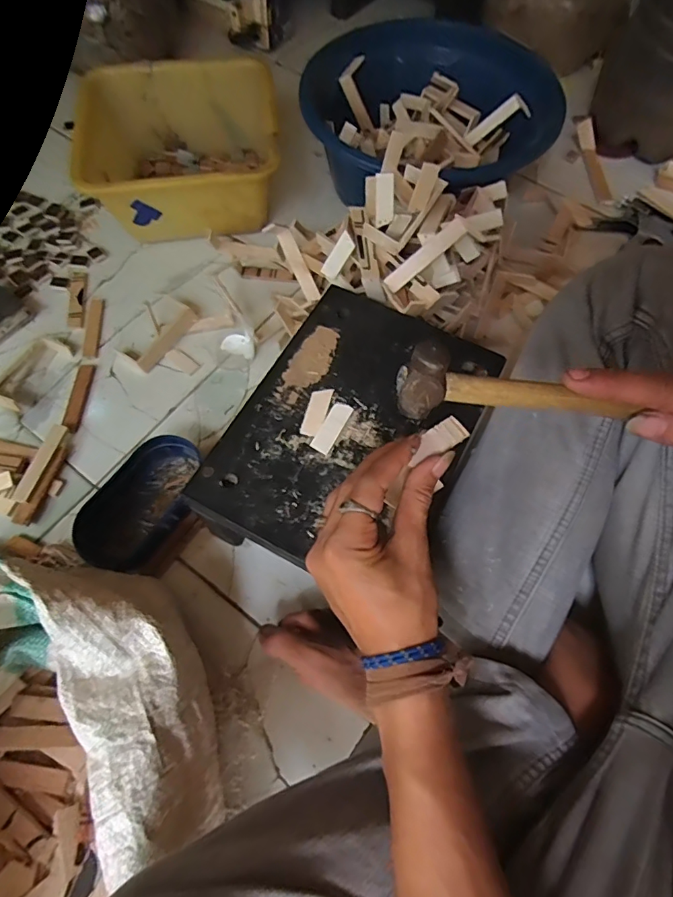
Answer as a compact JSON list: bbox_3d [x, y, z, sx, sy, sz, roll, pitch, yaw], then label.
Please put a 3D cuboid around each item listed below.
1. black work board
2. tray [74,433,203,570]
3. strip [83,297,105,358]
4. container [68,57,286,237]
[{"bbox_3d":[0.018,-0.017,0.465,0.206,0.032,0.283,27,67,11],"label":"black work board"},{"bbox_3d":[-0.211,0.060,0.536,0.100,0.045,0.155,37,69,15],"label":"tray"},{"bbox_3d":[-0.333,-0.167,0.669,0.018,0.008,0.099,-3,65,-2],"label":"strip"},{"bbox_3d":[-0.215,-0.433,0.718,0.259,0.121,0.249,-4,65,-3],"label":"container"}]

